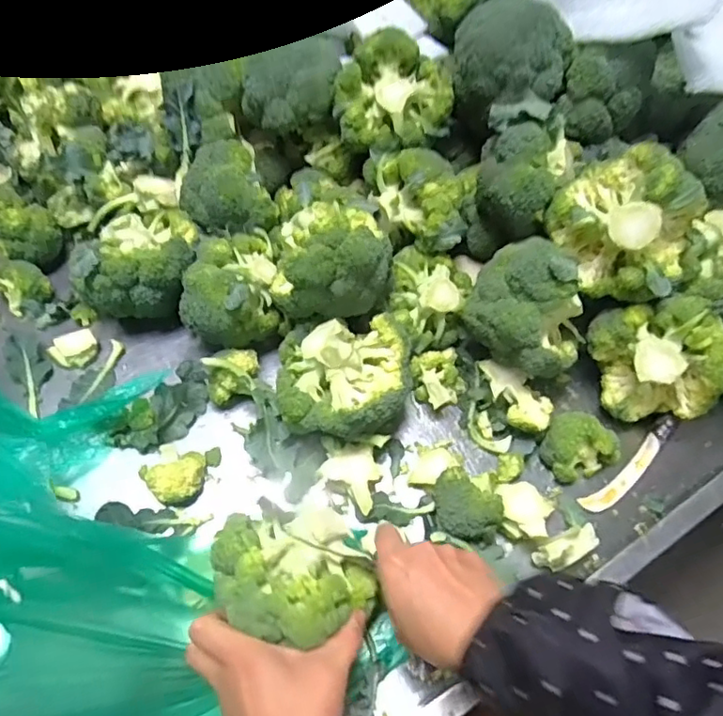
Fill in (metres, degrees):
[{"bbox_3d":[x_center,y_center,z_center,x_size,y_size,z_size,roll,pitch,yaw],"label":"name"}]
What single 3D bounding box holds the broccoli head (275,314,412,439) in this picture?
[{"bbox_3d":[-0.016,0.014,0.526,0.127,0.073,0.121,-1,59,-3],"label":"broccoli head"}]

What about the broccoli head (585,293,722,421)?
[{"bbox_3d":[0.284,0.005,0.540,0.127,0.104,0.078,7,59,2],"label":"broccoli head"}]

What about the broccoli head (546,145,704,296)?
[{"bbox_3d":[0.246,-0.127,0.515,0.134,0.109,0.098,30,63,15],"label":"broccoli head"}]

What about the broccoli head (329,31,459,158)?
[{"bbox_3d":[0.035,-0.277,0.591,0.110,0.076,0.103,1,59,-2],"label":"broccoli head"}]

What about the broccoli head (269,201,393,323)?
[{"bbox_3d":[-0.032,-0.106,0.540,0.121,0.095,0.114,1,59,-2],"label":"broccoli head"}]

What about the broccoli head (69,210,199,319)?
[{"bbox_3d":[-0.237,-0.105,0.600,0.128,0.085,0.123,-6,60,-6],"label":"broccoli head"}]

